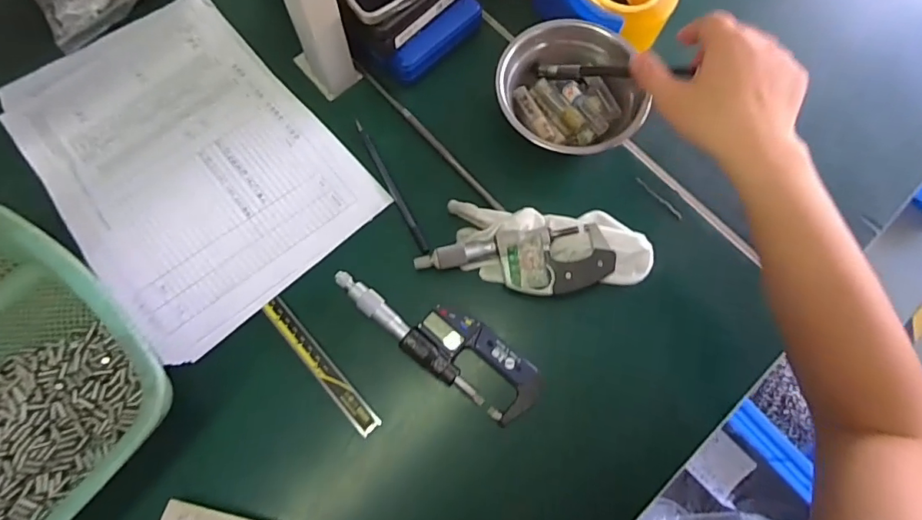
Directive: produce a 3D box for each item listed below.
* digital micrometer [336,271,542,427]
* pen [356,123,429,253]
[{"bbox_3d":[-0.019,0.061,0.411,0.180,0.020,0.052,35,76,8],"label":"digital micrometer"},{"bbox_3d":[-0.064,-0.068,0.456,0.007,0.005,0.143,-26,76,-9],"label":"pen"}]

